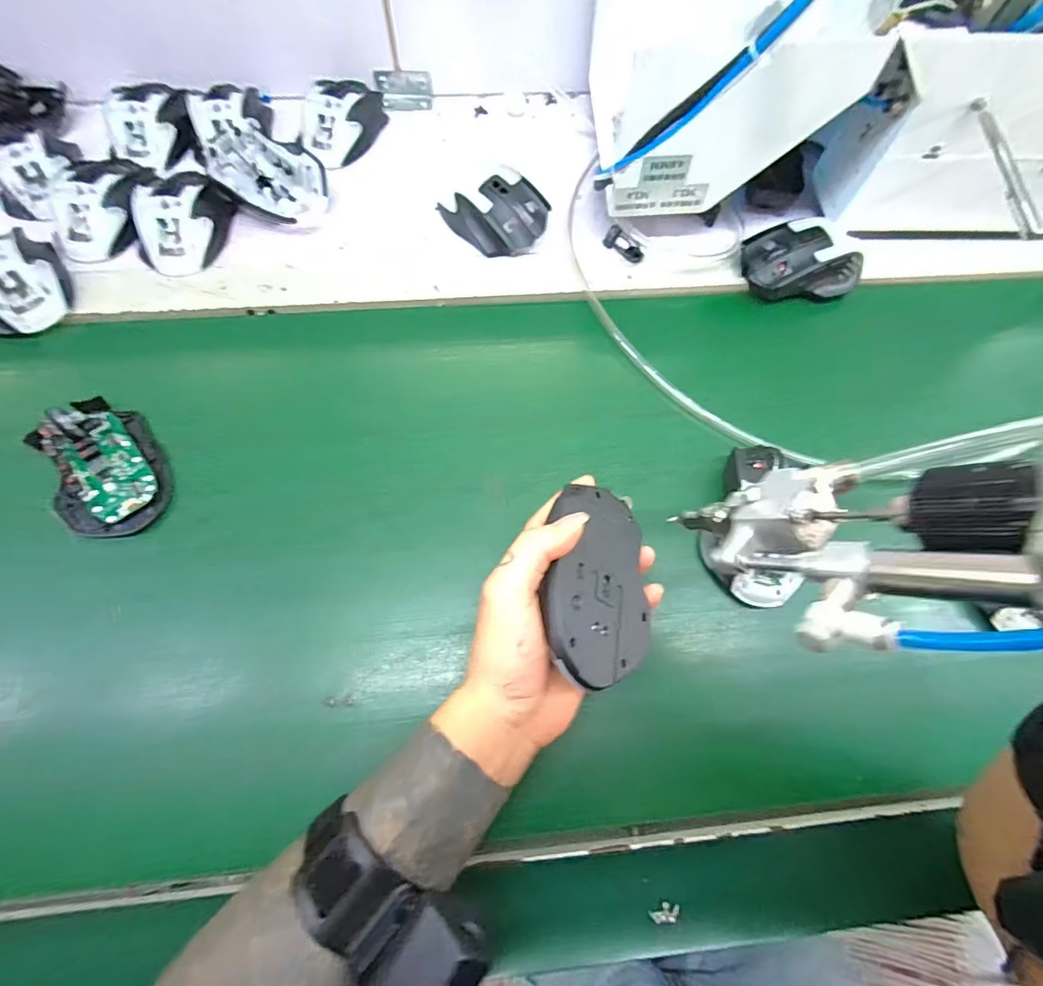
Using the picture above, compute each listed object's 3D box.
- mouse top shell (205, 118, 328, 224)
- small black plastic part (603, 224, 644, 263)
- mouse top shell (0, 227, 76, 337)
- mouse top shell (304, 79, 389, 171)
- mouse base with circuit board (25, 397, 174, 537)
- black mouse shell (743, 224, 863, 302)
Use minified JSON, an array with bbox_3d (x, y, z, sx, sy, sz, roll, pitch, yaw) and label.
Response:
[{"bbox_3d":[-0.235,-0.291,0.445,0.114,0.037,0.069,25,70,8],"label":"mouse top shell"},{"bbox_3d":[0.094,-0.231,0.441,0.044,0.015,0.013,41,73,13],"label":"small black plastic part"},{"bbox_3d":[-0.421,-0.177,0.394,0.067,0.035,0.097,-25,72,-11],"label":"mouse top shell"},{"bbox_3d":[-0.182,-0.384,0.486,0.065,0.033,0.115,27,71,9],"label":"mouse top shell"},{"bbox_3d":[-0.304,-0.022,0.341,0.071,0.025,0.108,-32,73,-13],"label":"mouse base with circuit board"},{"bbox_3d":[0.253,-0.209,0.424,0.106,0.036,0.065,3,69,0],"label":"black mouse shell"}]

